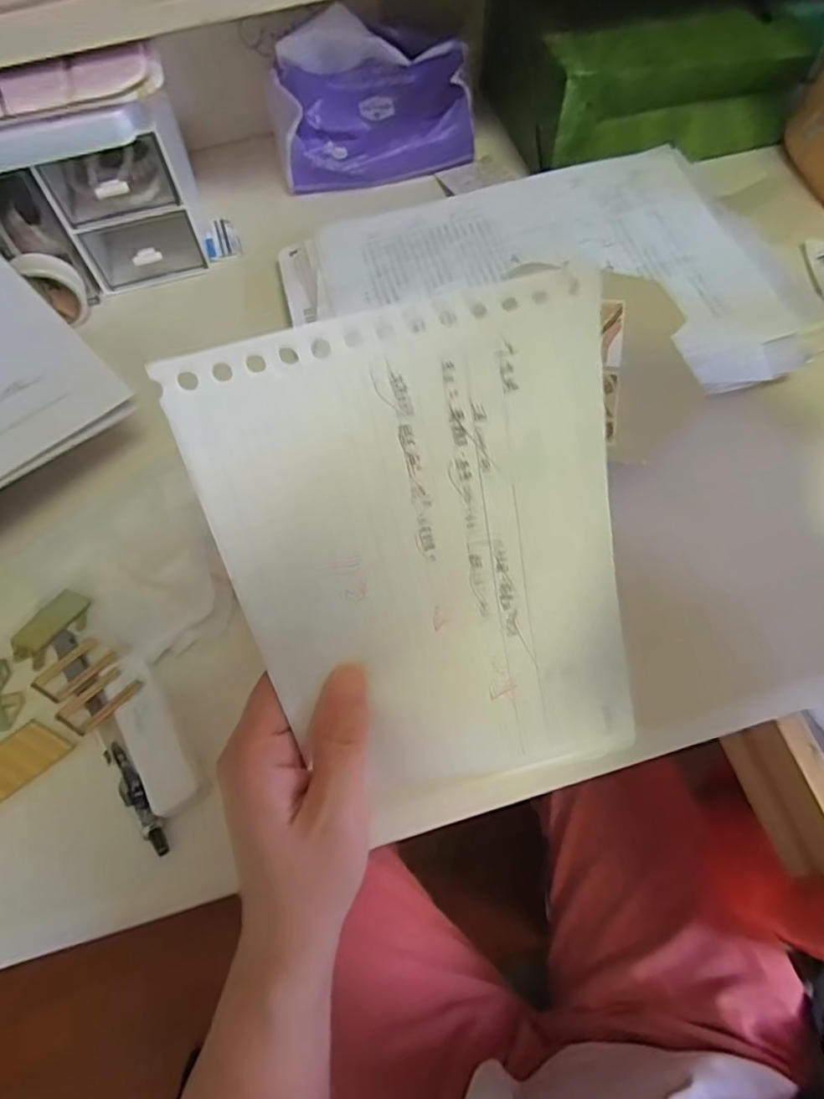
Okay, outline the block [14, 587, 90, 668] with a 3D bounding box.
[{"bbox_3d":[-0.188,0.040,0.313,0.044,0.008,0.025,-39,67,-15],"label":"block"}]

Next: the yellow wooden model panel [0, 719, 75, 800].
[{"bbox_3d":[-0.197,0.104,0.288,0.062,0.004,0.028,-34,66,-14],"label":"yellow wooden model panel"}]

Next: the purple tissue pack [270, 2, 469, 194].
[{"bbox_3d":[-0.029,-0.341,0.465,0.154,0.080,0.084,-13,62,-3],"label":"purple tissue pack"}]

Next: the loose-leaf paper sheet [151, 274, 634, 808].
[{"bbox_3d":[0.010,0.011,0.211,0.131,0.179,0.018,-15,26,-4],"label":"loose-leaf paper sheet"}]

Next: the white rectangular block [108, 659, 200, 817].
[{"bbox_3d":[-0.123,0.085,0.281,0.021,0.009,0.073,-27,64,-10],"label":"white rectangular block"}]

